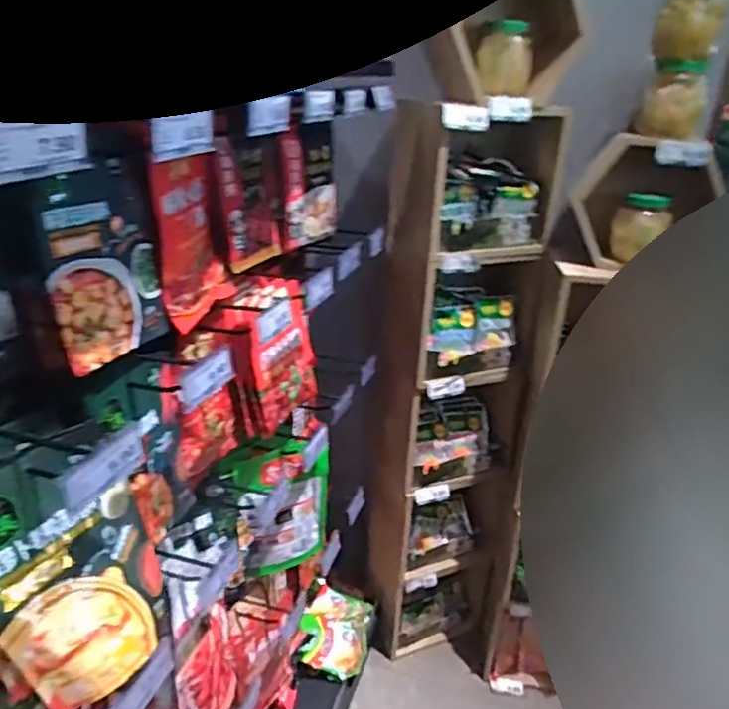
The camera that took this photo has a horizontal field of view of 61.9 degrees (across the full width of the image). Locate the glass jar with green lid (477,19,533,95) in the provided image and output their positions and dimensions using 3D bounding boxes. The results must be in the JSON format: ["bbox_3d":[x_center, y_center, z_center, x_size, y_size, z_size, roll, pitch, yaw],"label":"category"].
[{"bbox_3d":[0.280,-0.589,1.207,0.103,0.128,0.093,8,26,12],"label":"glass jar with green lid"}]

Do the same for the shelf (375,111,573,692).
[{"bbox_3d":[0.222,0.147,1.568,0.377,1.421,0.319,5,26,5],"label":"shelf"}]

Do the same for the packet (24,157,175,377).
[{"bbox_3d":[-0.289,-0.104,0.685,0.019,0.214,0.178,-2,16,18],"label":"packet"}]

